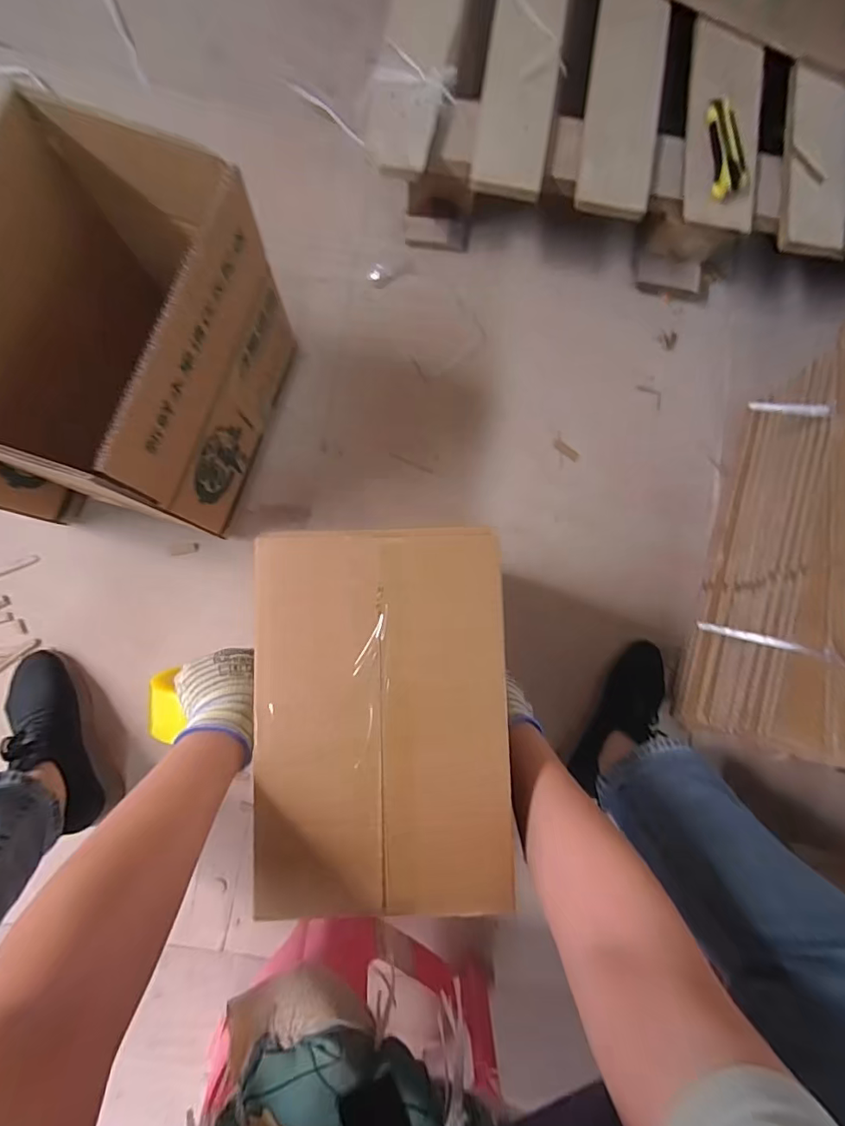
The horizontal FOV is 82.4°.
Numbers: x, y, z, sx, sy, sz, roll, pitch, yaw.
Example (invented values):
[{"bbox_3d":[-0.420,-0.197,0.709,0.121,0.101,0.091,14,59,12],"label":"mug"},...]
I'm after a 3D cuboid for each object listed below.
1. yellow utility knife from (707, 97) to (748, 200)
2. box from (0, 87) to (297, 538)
[{"bbox_3d":[0.415,-0.561,0.656,0.045,0.023,0.143,2,84,-6],"label":"yellow utility knife"},{"bbox_3d":[-0.305,-0.222,0.523,0.208,0.269,0.292,19,83,-4],"label":"box"}]

